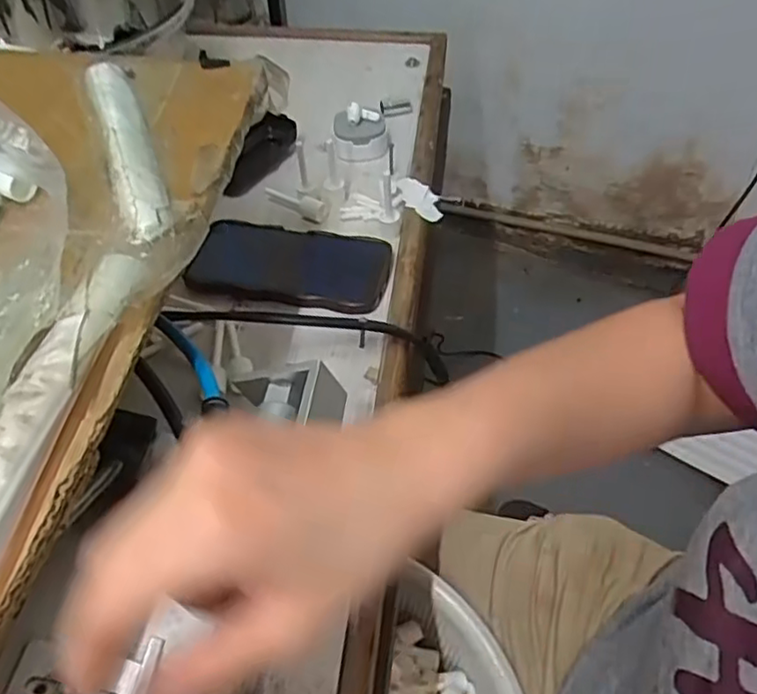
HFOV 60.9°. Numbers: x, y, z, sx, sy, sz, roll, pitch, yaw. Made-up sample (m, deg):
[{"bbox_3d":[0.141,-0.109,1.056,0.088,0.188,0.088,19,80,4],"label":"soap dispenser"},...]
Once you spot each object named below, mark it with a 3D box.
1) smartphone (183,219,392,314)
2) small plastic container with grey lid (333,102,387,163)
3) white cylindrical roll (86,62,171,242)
[{"bbox_3d":[-0.073,-0.073,0.545,0.161,0.011,0.084,11,52,9],"label":"smartphone"},{"bbox_3d":[-0.018,-0.213,0.651,0.051,0.046,0.041,-3,51,-2],"label":"small plastic container with grey lid"},{"bbox_3d":[-0.150,-0.120,0.385,0.025,0.015,0.171,-18,53,-14],"label":"white cylindrical roll"}]

